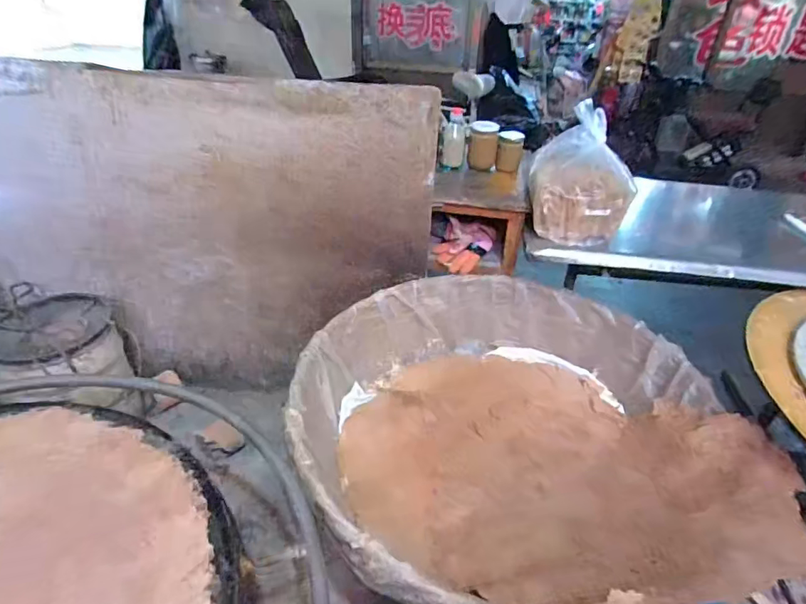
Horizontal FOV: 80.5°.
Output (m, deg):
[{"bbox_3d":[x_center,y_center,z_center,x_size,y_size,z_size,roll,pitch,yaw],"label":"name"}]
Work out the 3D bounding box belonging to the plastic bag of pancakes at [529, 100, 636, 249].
[{"bbox_3d":[0.397,-0.276,1.050,0.210,0.248,0.176,14,36,17],"label":"plastic bag of pancakes"}]

